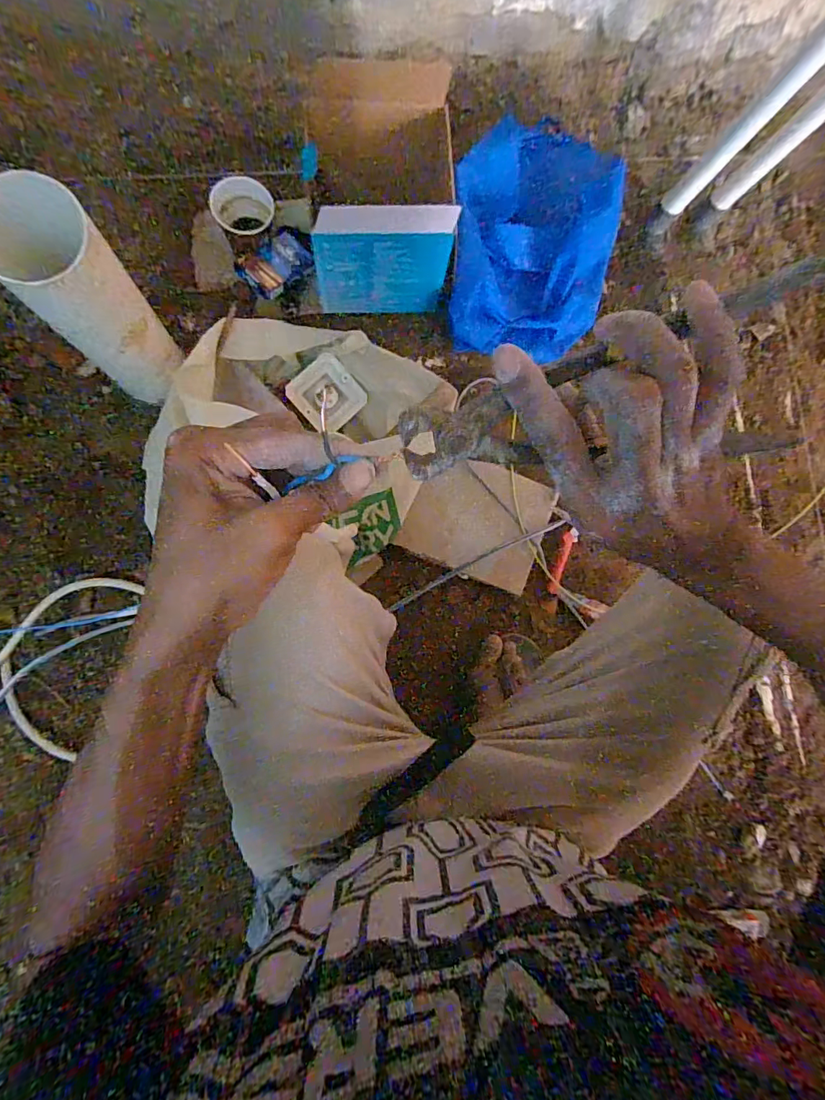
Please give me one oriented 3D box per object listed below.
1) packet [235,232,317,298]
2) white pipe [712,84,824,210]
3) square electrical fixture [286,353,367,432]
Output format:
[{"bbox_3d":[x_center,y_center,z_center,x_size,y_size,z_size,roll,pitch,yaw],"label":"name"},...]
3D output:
[{"bbox_3d":[-0.177,-0.380,0.626,0.062,0.029,0.097,40,82,-4],"label":"packet"},{"bbox_3d":[0.507,-0.556,0.612,0.035,0.284,0.033,38,83,-5],"label":"white pipe"},{"bbox_3d":[-0.122,-0.224,0.682,0.087,0.017,0.094,-40,125,16],"label":"square electrical fixture"}]

